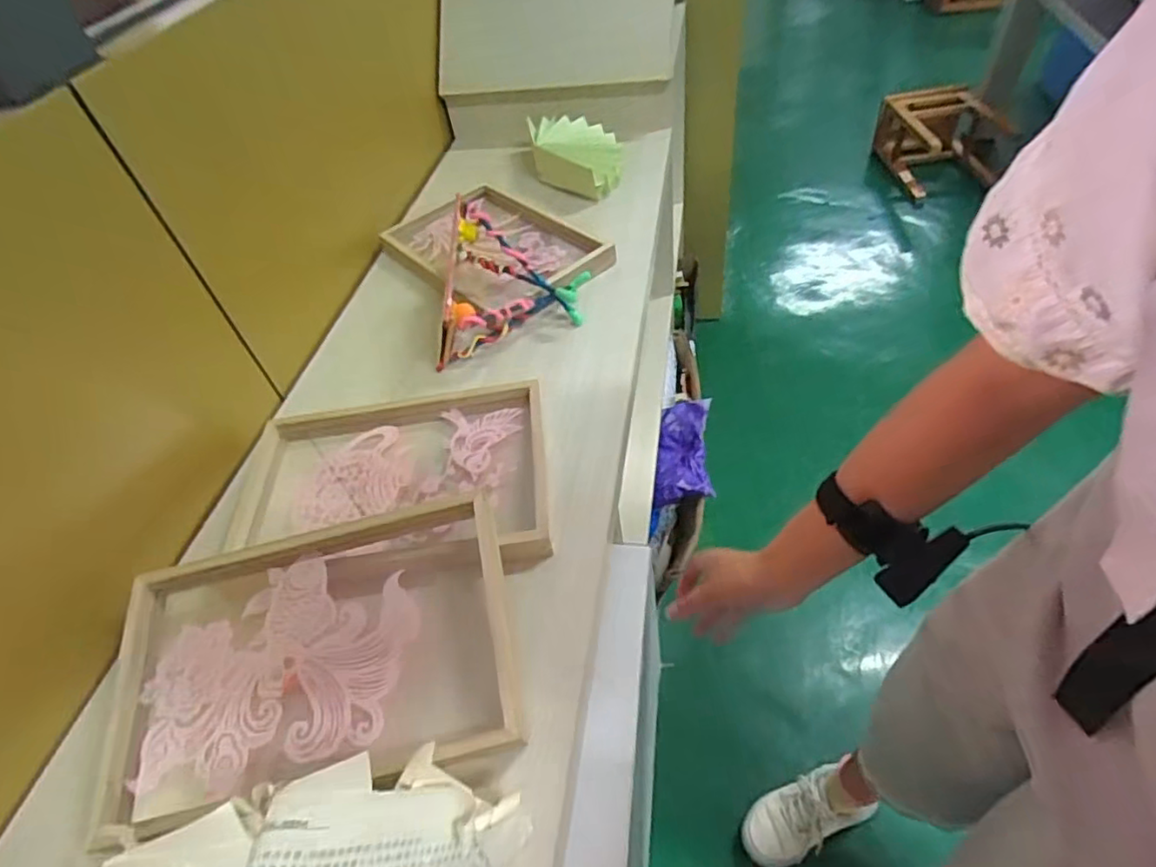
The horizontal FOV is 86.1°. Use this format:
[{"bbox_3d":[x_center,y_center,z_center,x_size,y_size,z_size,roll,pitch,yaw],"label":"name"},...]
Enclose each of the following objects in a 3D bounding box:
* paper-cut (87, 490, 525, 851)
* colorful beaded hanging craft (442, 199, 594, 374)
[{"bbox_3d":[-0.207,0.169,0.480,0.308,0.052,0.202,-13,48,-3],"label":"paper-cut"},{"bbox_3d":[-0.086,-0.178,0.732,0.187,0.108,0.175,-7,48,3],"label":"colorful beaded hanging craft"}]

